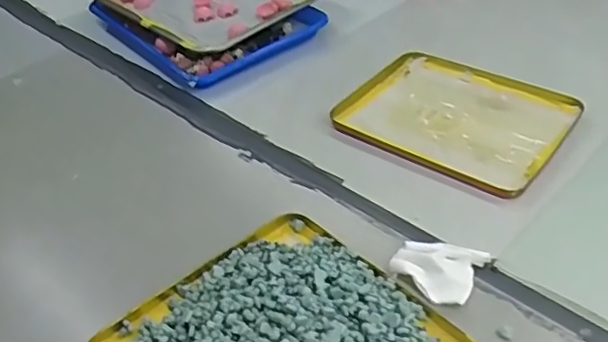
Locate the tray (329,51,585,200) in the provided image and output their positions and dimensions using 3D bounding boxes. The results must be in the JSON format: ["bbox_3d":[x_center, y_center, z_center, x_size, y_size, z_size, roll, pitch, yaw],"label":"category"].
[{"bbox_3d":[0.184,-0.068,0.757,0.249,0.013,0.206,26,49,32],"label":"tray"}]

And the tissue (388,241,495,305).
[{"bbox_3d":[0.122,0.087,0.569,0.075,0.012,0.075,23,47,29],"label":"tissue"}]

